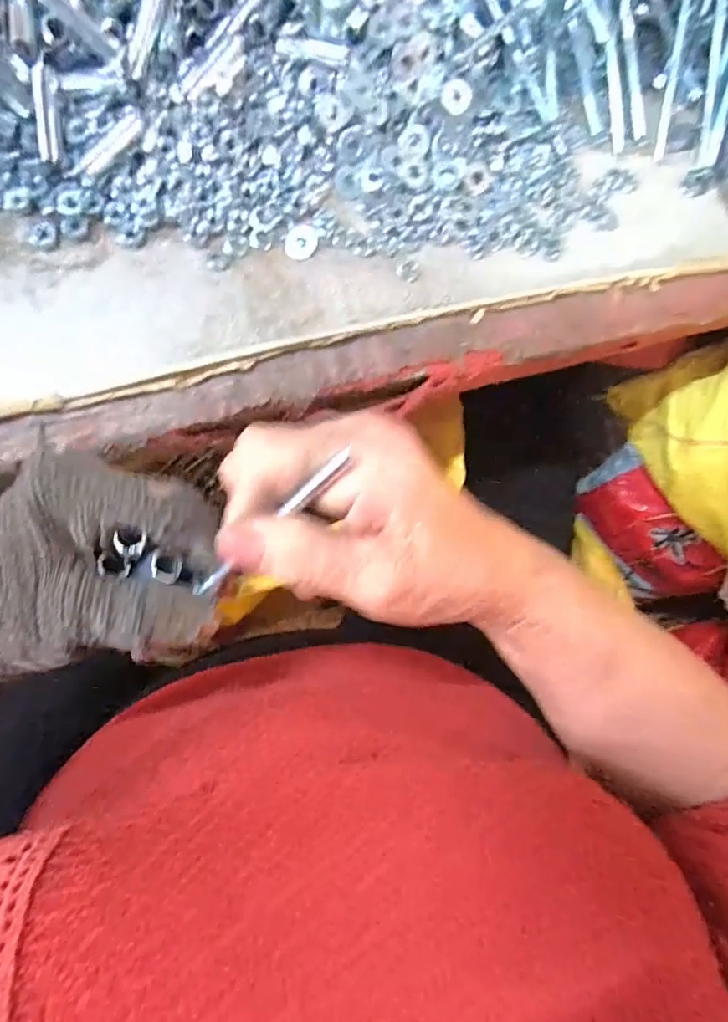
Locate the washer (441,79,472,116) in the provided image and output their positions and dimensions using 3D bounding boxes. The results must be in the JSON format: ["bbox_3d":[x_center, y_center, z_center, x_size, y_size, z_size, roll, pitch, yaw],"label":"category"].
[{"bbox_3d":[0.057,-0.252,0.337,0.019,0.004,0.019,-2,102,-9],"label":"washer"}]

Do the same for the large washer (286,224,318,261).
[{"bbox_3d":[-0.038,-0.164,0.335,0.019,0.004,0.023,6,83,-7],"label":"large washer"}]

